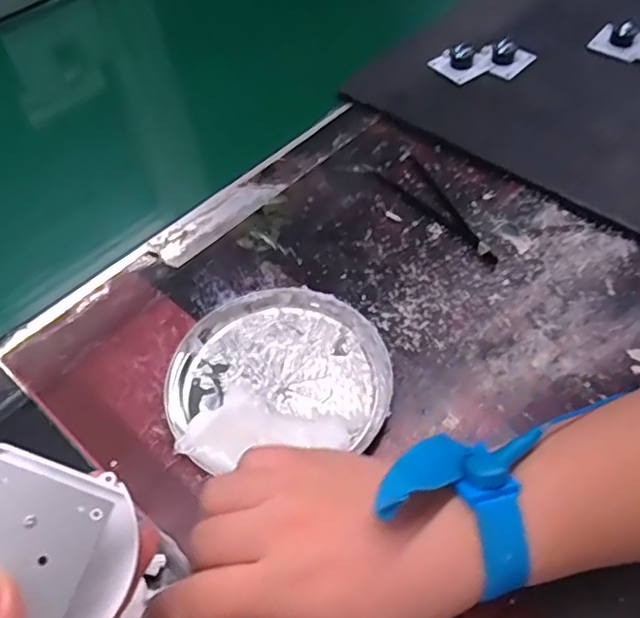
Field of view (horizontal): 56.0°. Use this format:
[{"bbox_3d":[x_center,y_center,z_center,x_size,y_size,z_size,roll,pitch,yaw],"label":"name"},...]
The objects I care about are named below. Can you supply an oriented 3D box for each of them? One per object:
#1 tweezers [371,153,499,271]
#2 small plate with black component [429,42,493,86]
[{"bbox_3d":[0.091,-0.075,0.437,0.033,0.006,0.121,-31,58,-20],"label":"tweezers"},{"bbox_3d":[0.127,-0.224,0.537,0.047,0.024,0.036,-26,56,-16],"label":"small plate with black component"}]

